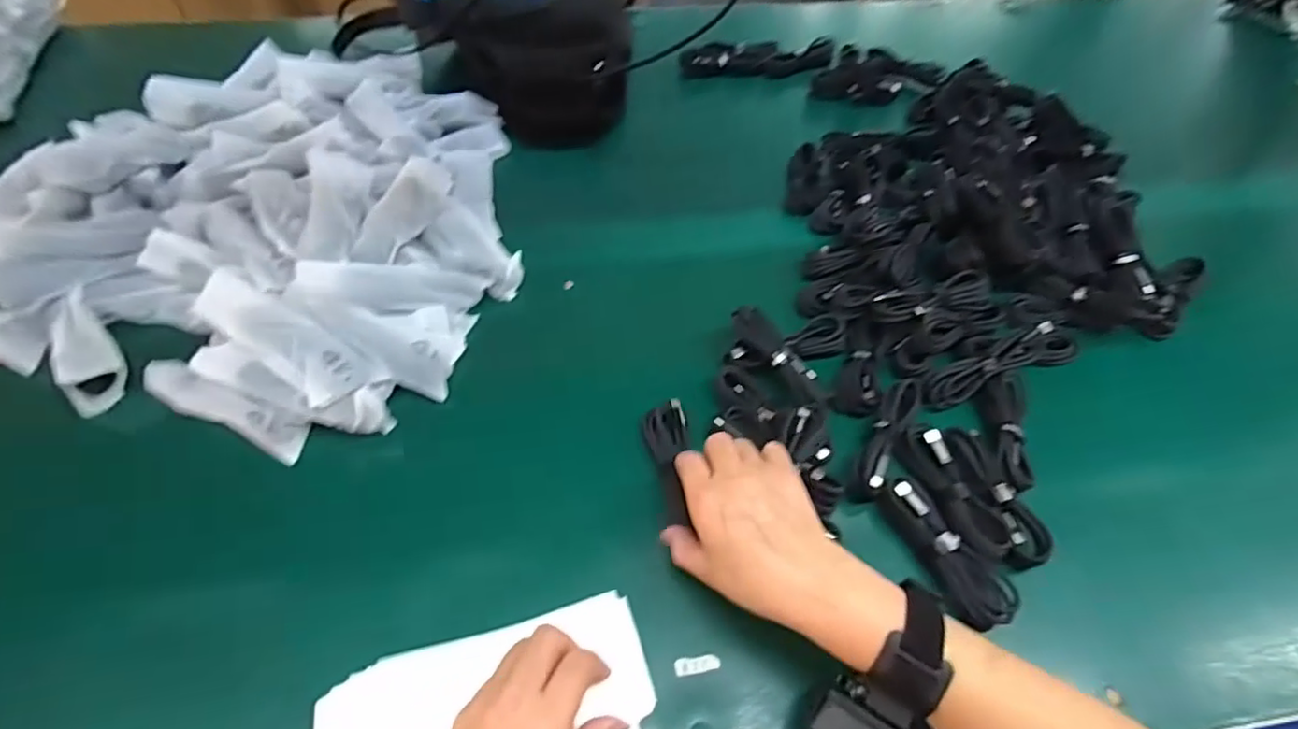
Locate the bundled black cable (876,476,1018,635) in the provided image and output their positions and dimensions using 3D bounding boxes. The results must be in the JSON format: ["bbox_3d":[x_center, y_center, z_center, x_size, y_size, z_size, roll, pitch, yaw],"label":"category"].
[{"bbox_3d":[0.211,0.132,0.429,0.042,0.017,0.106,-20,57,-16],"label":"bundled black cable"}]

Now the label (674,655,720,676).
[{"bbox_3d":[0.032,0.195,0.395,0.030,0.004,0.010,-6,54,-7],"label":"label"}]

